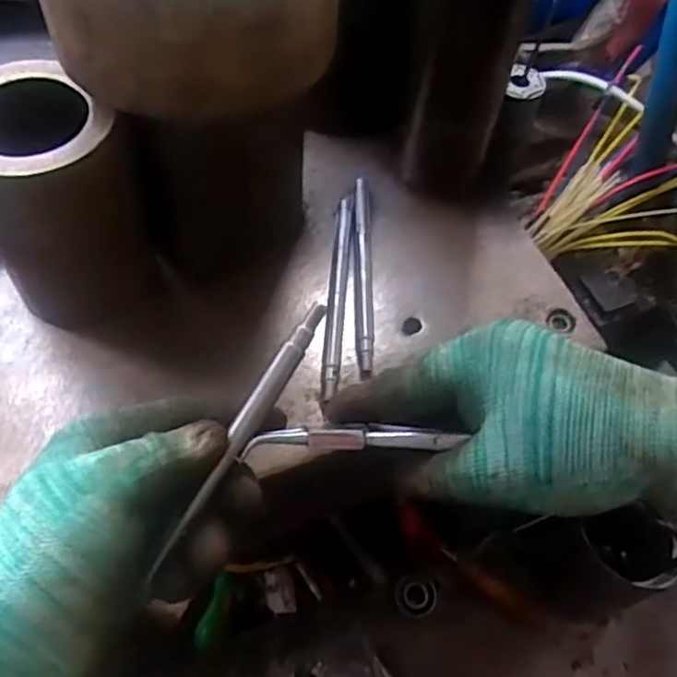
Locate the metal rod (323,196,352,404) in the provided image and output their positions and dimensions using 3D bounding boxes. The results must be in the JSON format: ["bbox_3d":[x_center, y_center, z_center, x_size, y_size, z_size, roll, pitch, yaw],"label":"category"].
[{"bbox_3d":[0.000,-0.033,0.471,0.011,0.009,0.159,5,56,-1],"label":"metal rod"}]

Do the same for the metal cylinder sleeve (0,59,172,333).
[{"bbox_3d":[-0.158,-0.077,0.410,0.088,0.145,0.091,2,57,-3],"label":"metal cylinder sleeve"}]

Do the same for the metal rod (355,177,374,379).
[{"bbox_3d":[0.017,-0.049,0.483,0.011,0.012,0.162,2,57,-3],"label":"metal rod"}]

